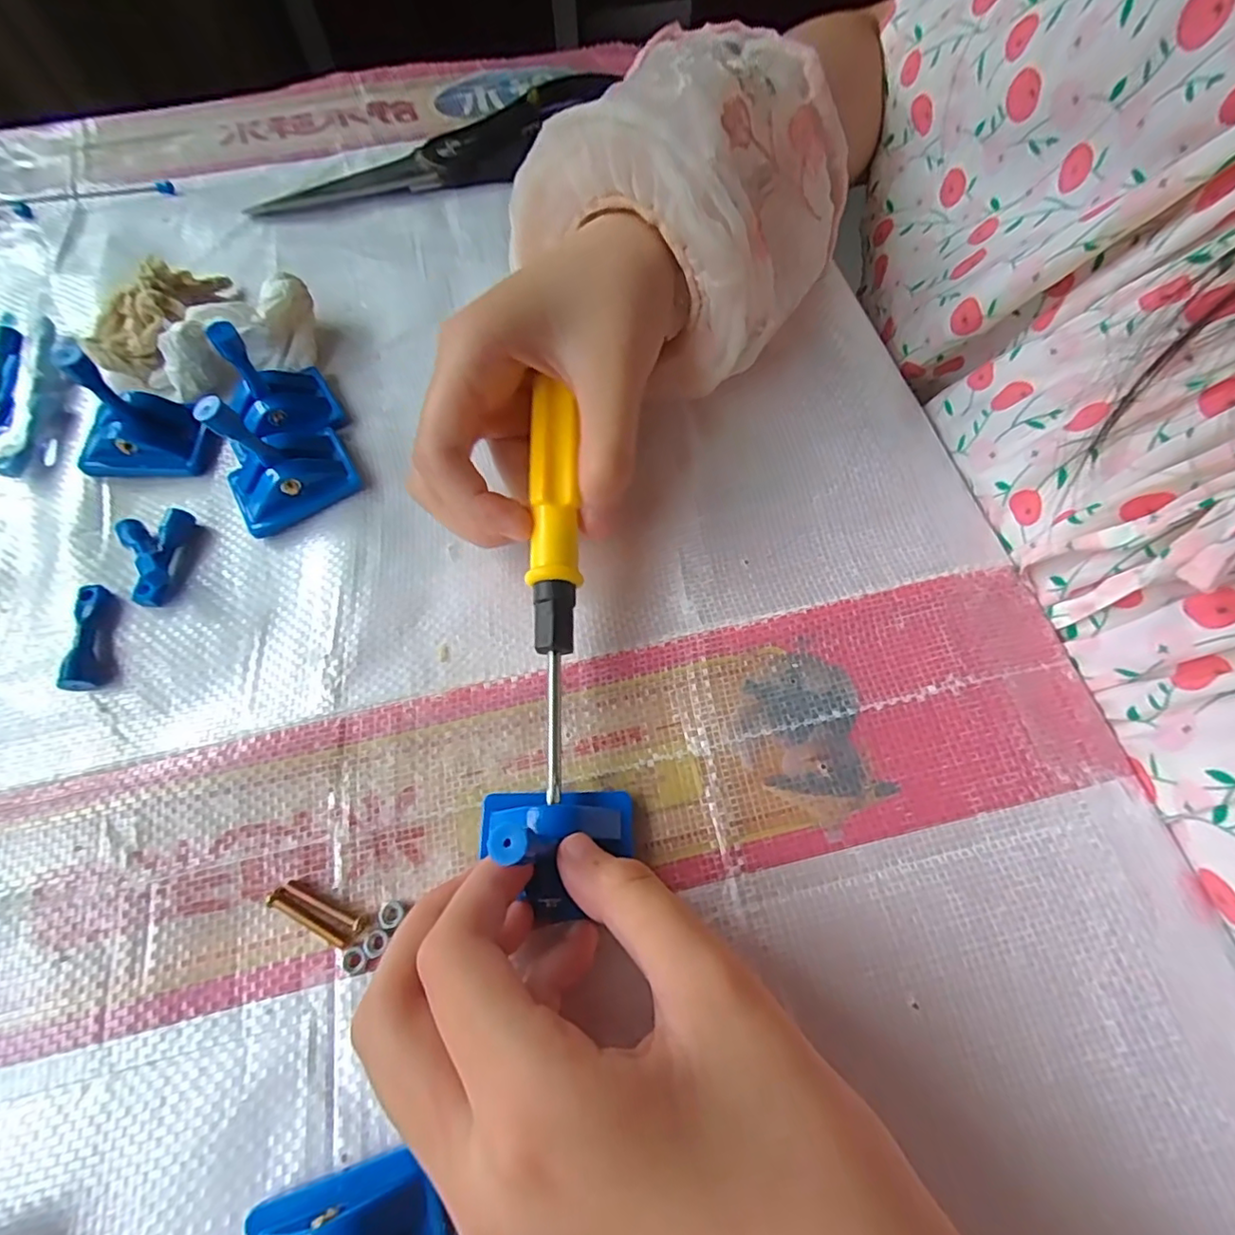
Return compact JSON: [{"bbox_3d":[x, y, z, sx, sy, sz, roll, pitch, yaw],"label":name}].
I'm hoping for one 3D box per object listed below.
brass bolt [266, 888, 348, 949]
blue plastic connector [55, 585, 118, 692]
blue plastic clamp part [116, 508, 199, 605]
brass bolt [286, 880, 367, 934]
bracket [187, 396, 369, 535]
[{"bbox_3d":[-0.088,0.086,0.169,0.026,0.004,0.005,27,69,13],"label":"brass bolt"},{"bbox_3d":[-0.180,0.007,0.205,0.011,0.008,0.037,-9,66,-2],"label":"blue plastic connector"},{"bbox_3d":[-0.172,-0.022,0.218,0.021,0.010,0.036,0,66,2],"label":"blue plastic clamp part"},{"bbox_3d":[-0.084,0.082,0.170,0.027,0.004,0.004,22,68,11],"label":"brass bolt"},{"bbox_3d":[-0.125,-0.060,0.214,0.044,0.046,0.031,-28,68,-10],"label":"bracket"}]

